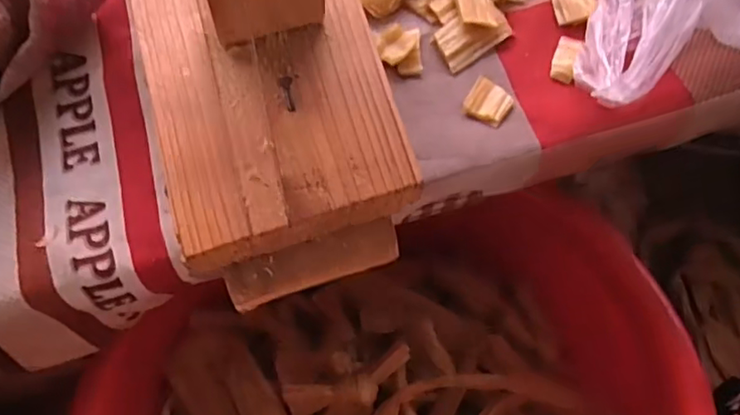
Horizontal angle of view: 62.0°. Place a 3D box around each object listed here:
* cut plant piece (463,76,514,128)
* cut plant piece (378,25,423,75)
[{"bbox_3d":[0.054,-0.047,0.277,0.019,0.004,0.019,26,68,8],"label":"cut plant piece"},{"bbox_3d":[0.014,-0.073,0.284,0.020,0.007,0.023,-3,67,-4],"label":"cut plant piece"}]

